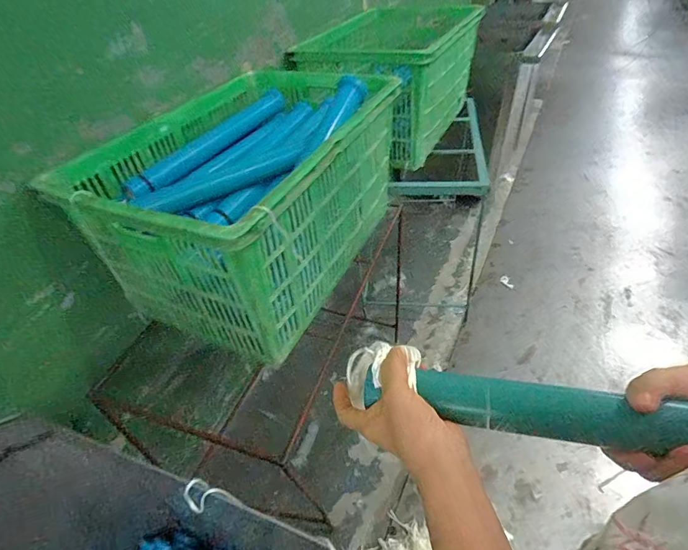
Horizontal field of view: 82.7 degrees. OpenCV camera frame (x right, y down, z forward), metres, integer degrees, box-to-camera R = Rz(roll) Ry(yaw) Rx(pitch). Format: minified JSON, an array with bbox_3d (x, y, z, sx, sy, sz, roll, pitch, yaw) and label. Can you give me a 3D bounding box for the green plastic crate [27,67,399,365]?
[{"bbox_3d":[-0.183,-0.179,0.855,0.427,0.323,0.646,14,45,21],"label":"green plastic crate"}]

